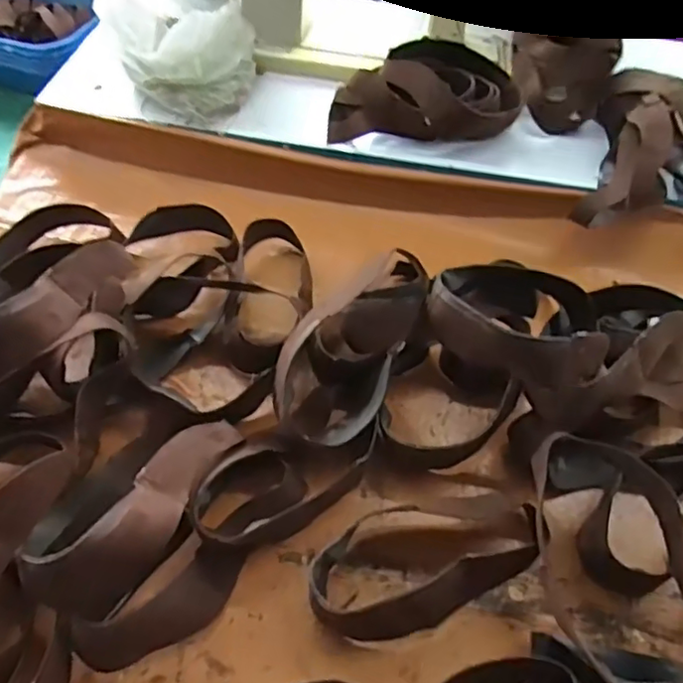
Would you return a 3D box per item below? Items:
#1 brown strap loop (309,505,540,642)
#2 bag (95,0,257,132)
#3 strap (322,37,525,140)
[{"bbox_3d":[0.090,0.222,0.642,0.258,0.059,0.124,-15,56,-15],"label":"brown strap loop"},{"bbox_3d":[-0.250,-0.497,0.976,0.204,0.166,0.240,7,54,1],"label":"bag"},{"bbox_3d":[0.137,-0.402,0.985,0.302,0.100,0.159,5,54,-1],"label":"strap"}]

